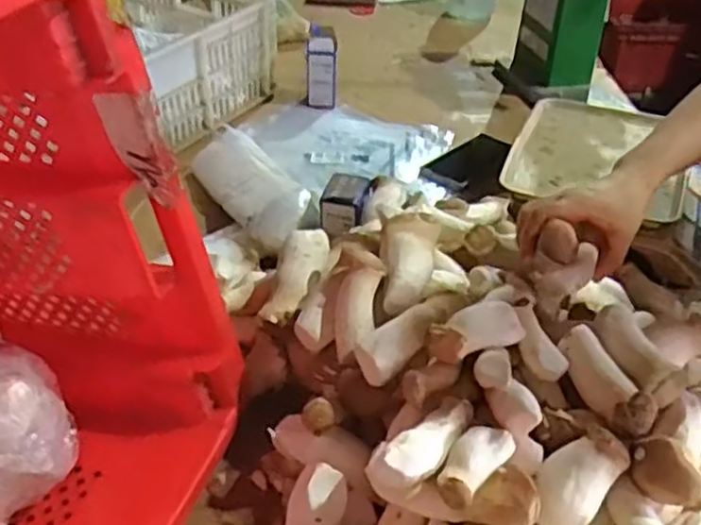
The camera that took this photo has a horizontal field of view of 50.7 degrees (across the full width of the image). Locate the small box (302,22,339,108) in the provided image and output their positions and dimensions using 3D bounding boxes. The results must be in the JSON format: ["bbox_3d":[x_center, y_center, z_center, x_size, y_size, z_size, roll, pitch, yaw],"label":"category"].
[{"bbox_3d":[-0.049,-0.326,1.237,0.053,0.114,0.054,0,37,-1],"label":"small box"}]

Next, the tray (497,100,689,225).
[{"bbox_3d":[0.337,-0.155,0.995,0.214,0.018,0.304,15,39,17],"label":"tray"}]

